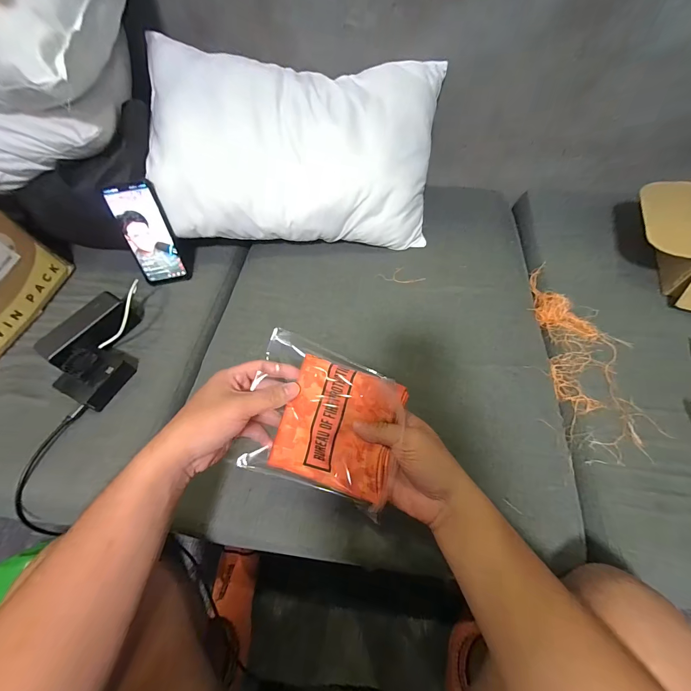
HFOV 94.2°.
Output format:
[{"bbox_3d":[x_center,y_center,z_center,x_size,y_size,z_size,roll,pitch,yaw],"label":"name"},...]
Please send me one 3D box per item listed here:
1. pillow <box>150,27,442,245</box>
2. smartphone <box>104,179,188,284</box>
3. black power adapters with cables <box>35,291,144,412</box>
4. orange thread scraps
[{"bbox_3d":[-0.088,-0.338,0.543,0.489,0.082,0.310,4,97,-4],"label":"pillow"},{"bbox_3d":[-0.337,-0.187,0.554,0.077,0.165,0.011,-11,35,-10],"label":"smartphone"},{"bbox_3d":[-0.372,0.000,0.495,0.137,0.056,0.161,30,66,20],"label":"black power adapters with cables"},{"bbox_3d":[0.360,0.009,0.485,0.101,0.031,0.324,2,60,5],"label":"orange thread scraps"}]

